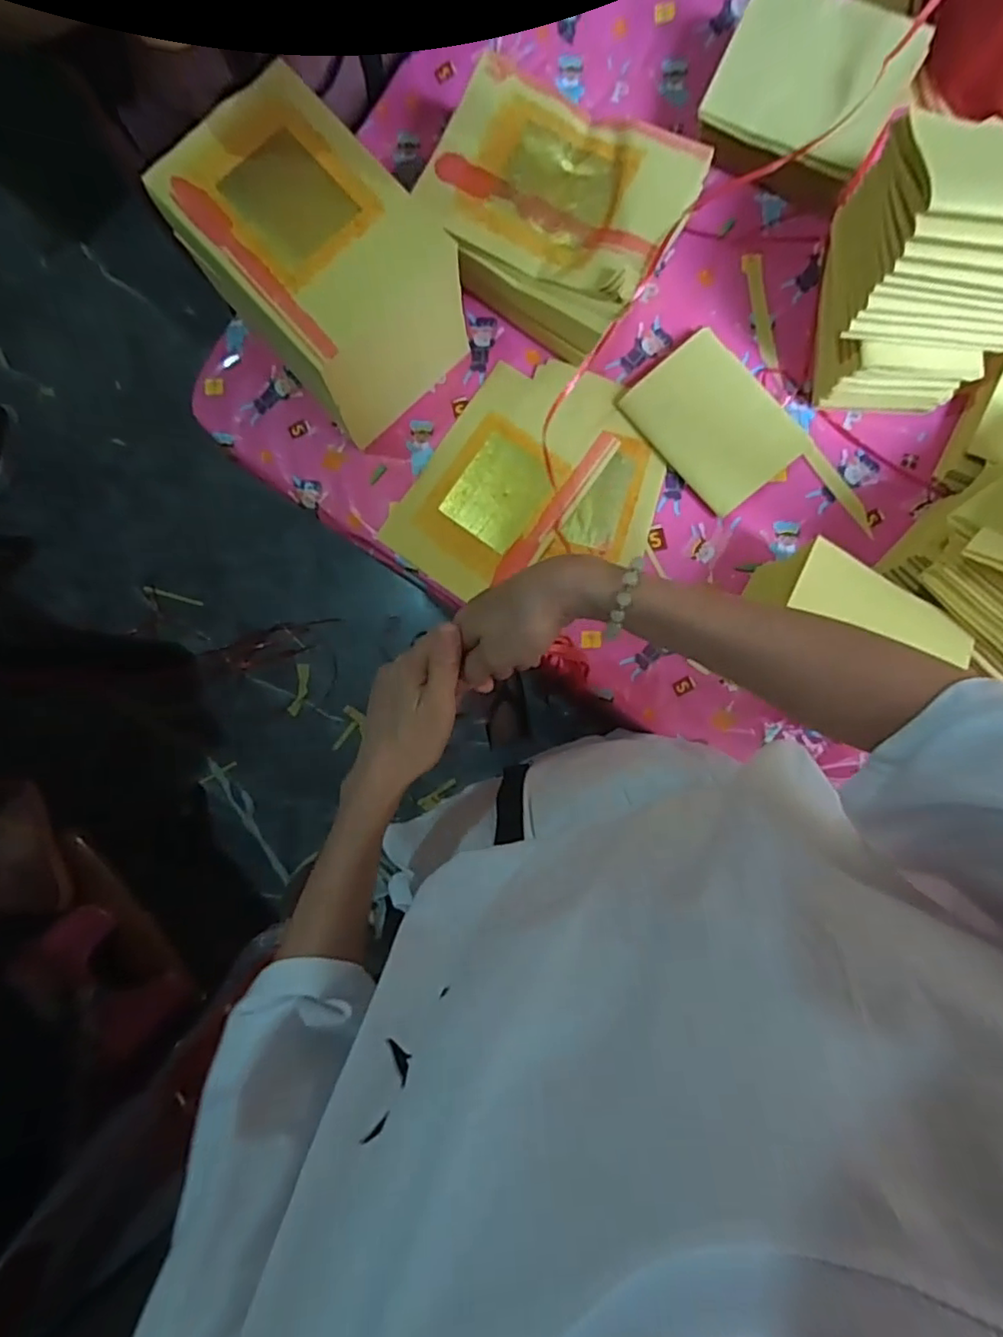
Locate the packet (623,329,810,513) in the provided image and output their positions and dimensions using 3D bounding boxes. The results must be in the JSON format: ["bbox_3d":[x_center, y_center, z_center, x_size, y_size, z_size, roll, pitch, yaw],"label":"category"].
[{"bbox_3d":[0.219,-0.253,0.630,0.116,0.025,0.160,-41,87,3],"label":"packet"}]

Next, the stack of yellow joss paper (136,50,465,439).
[{"bbox_3d":[-0.162,-0.381,0.589,0.160,0.154,0.233,-44,87,2],"label":"stack of yellow joss paper"}]

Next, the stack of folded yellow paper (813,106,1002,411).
[{"bbox_3d":[0.388,-0.342,0.537,0.169,0.175,0.165,1,90,4],"label":"stack of folded yellow paper"}]

